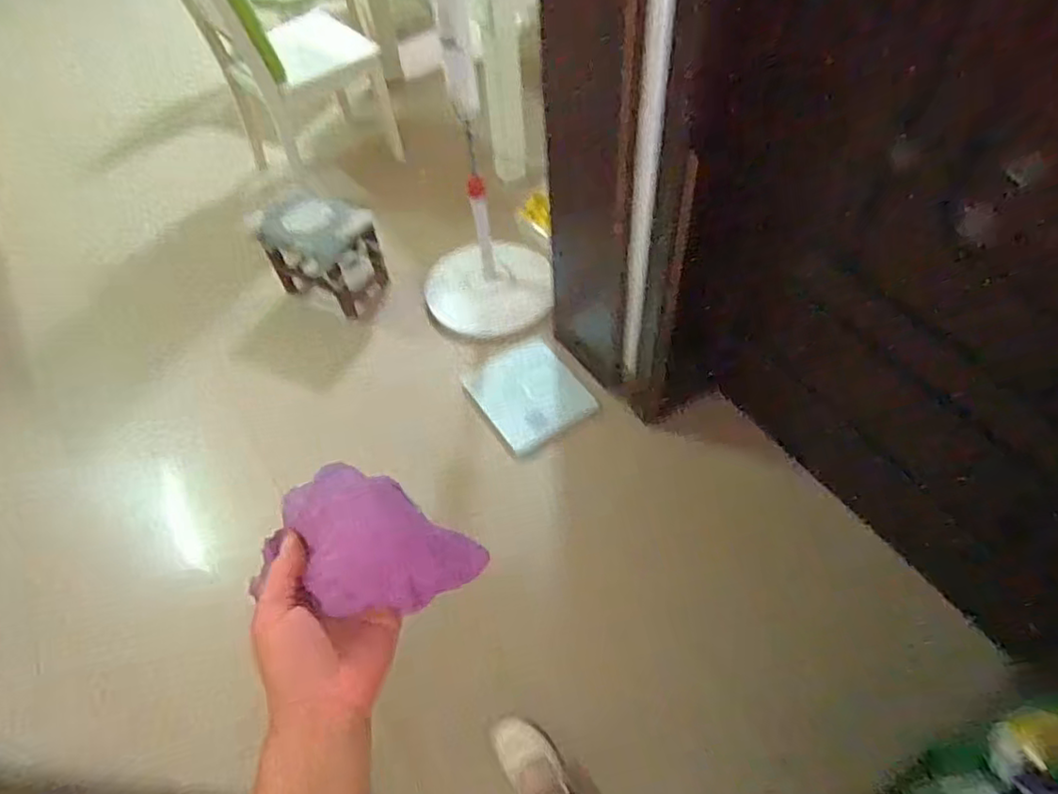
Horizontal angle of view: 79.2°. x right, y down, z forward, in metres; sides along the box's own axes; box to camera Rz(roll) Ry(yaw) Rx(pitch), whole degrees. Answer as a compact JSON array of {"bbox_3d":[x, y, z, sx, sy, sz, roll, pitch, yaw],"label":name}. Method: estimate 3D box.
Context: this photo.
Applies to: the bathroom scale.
[{"bbox_3d":[0.000,-0.017,1.749,0.285,0.029,0.300,-32,58,-18],"label":"bathroom scale"}]

